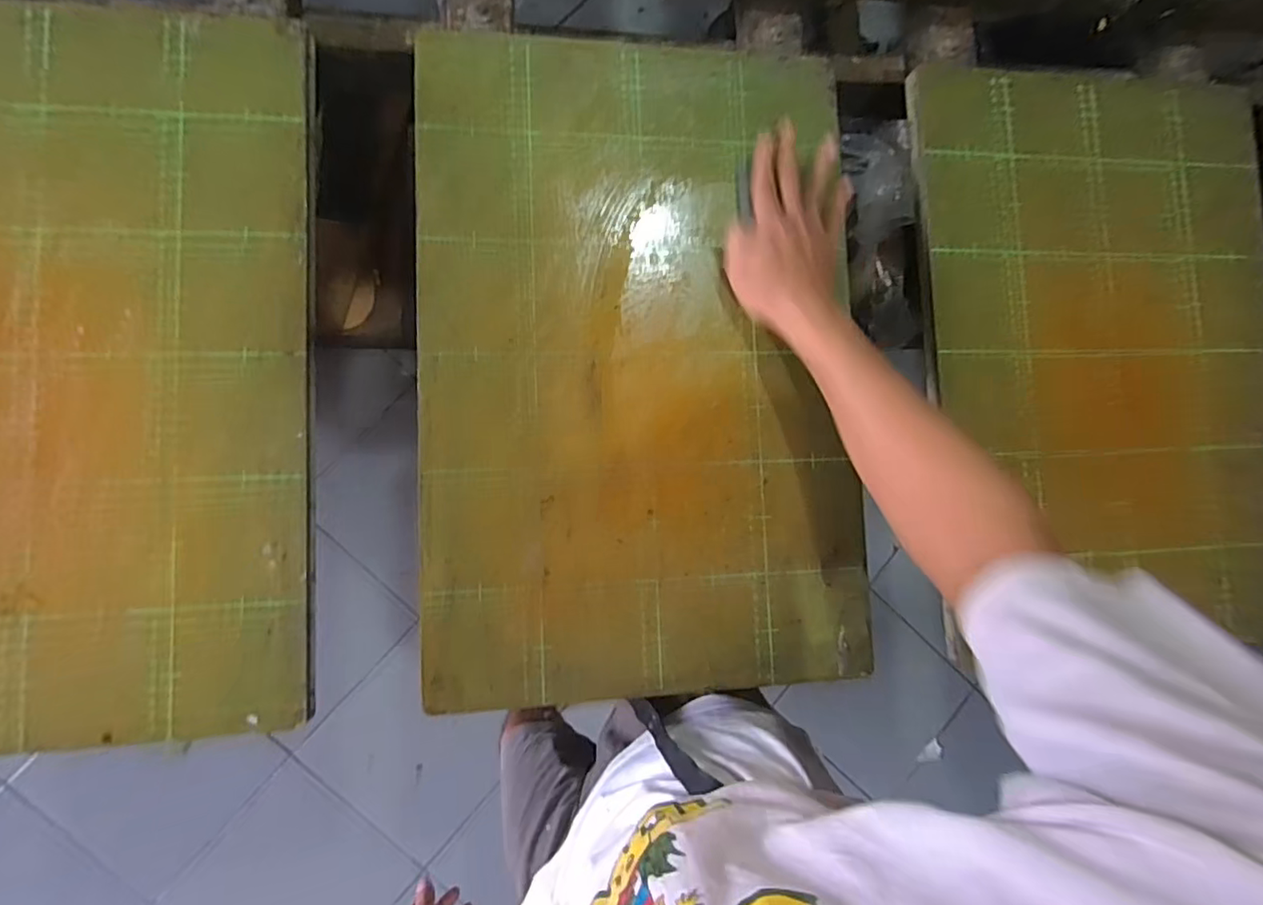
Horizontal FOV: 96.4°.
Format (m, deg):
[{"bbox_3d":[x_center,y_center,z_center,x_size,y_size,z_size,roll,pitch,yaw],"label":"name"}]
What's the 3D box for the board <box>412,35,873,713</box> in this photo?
[{"bbox_3d":[0.011,-0.084,0.507,0.381,0.015,0.581,-2,87,-8],"label":"board"}]

